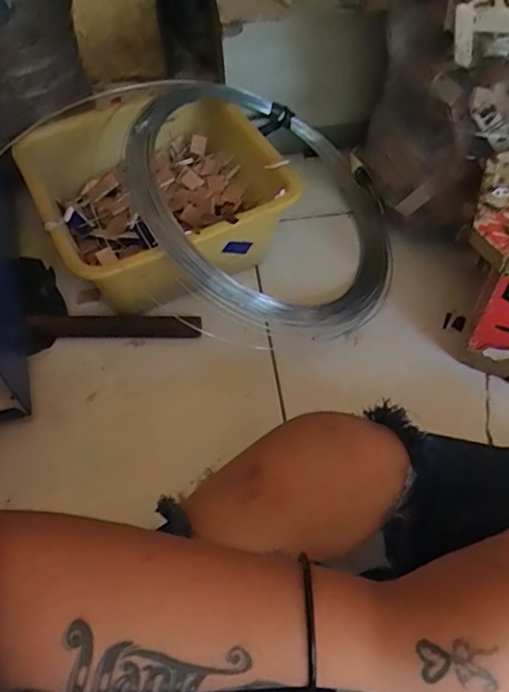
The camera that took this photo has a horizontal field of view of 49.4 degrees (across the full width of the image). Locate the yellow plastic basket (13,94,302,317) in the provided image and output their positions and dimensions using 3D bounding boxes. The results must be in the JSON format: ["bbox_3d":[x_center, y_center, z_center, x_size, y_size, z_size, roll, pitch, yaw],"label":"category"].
[{"bbox_3d":[-0.110,-0.185,0.680,0.286,0.133,0.278,-25,58,-14],"label":"yellow plastic basket"}]

